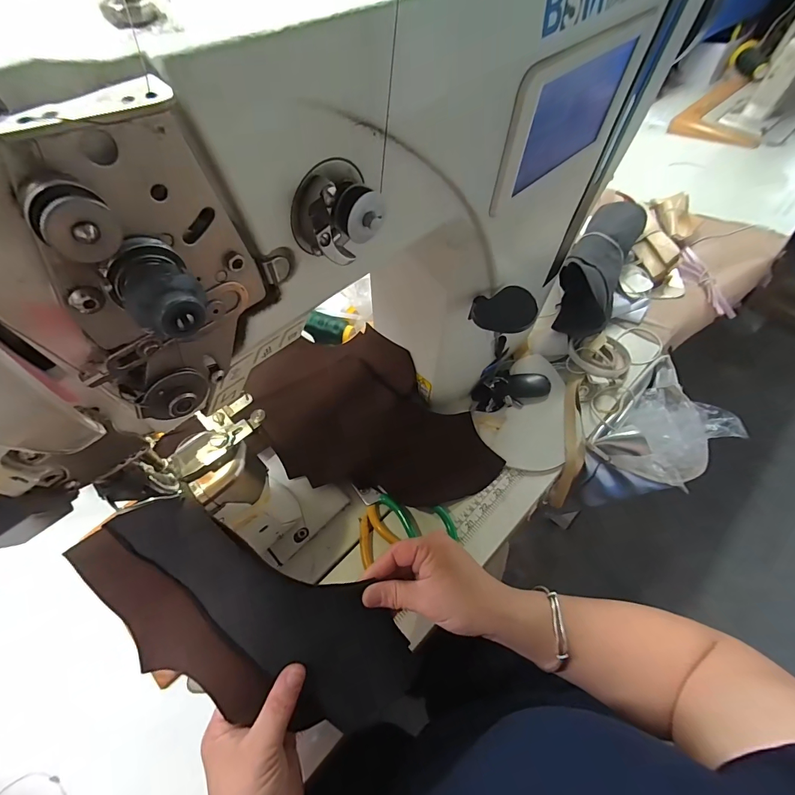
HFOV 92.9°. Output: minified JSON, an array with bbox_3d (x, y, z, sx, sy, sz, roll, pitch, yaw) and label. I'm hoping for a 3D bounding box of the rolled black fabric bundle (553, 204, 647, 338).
[{"bbox_3d":[0.312,-0.211,0.578,0.079,0.096,0.268,24,59,21],"label":"rolled black fabric bundle"}]

